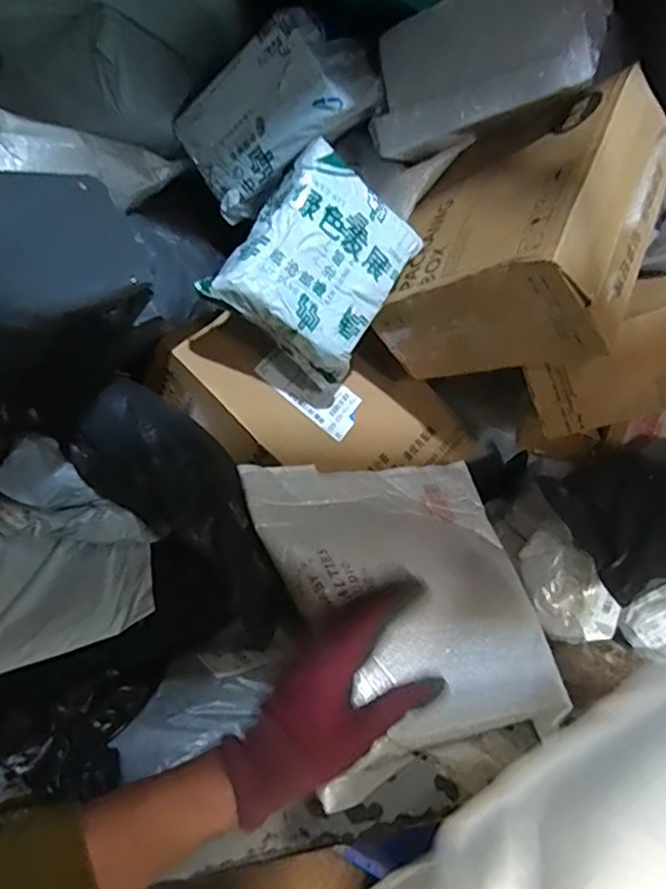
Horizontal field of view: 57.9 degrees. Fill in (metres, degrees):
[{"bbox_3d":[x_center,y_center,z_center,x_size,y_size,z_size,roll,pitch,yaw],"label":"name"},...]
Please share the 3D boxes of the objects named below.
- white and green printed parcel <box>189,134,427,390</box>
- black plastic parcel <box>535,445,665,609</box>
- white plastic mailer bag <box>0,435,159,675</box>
[{"bbox_3d":[-0.010,-0.177,0.596,0.157,0.172,0.036,31,-2,-30],"label":"white and green printed parcel"},{"bbox_3d":[0.285,0.066,0.574,0.118,0.040,0.160,-37,30,10],"label":"black plastic parcel"},{"bbox_3d":[-0.257,0.095,0.582,0.166,0.082,0.224,-5,45,-11],"label":"white plastic mailer bag"}]

